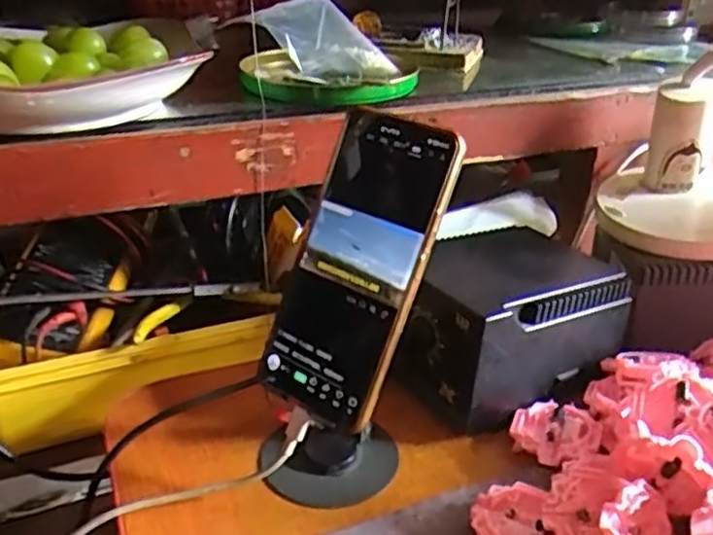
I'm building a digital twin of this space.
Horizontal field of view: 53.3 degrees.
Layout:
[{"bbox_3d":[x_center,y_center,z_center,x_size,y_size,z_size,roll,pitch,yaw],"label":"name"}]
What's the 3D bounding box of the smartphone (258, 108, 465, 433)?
[{"bbox_3d":[-0.002,0.000,0.383,0.076,0.163,0.013,24,6,37],"label":"smartphone"}]

